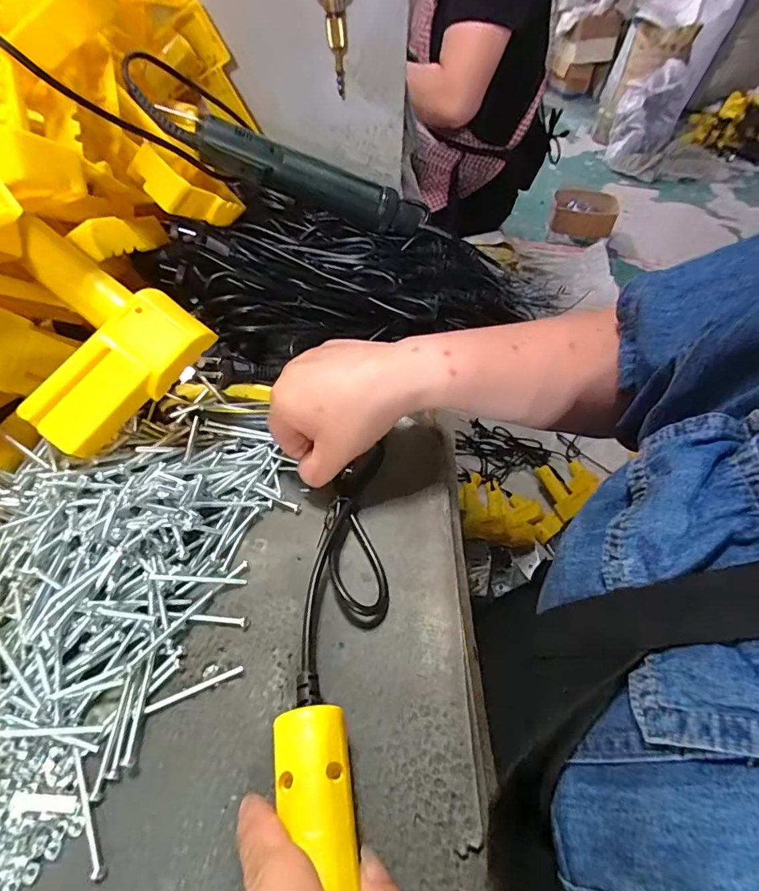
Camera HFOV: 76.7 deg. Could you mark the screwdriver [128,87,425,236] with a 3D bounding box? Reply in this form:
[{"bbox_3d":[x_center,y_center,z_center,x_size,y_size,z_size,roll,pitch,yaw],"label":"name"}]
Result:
[{"bbox_3d":[-0.081,-0.256,0.451,0.276,0.041,0.032,11,47,-23],"label":"screwdriver"}]

